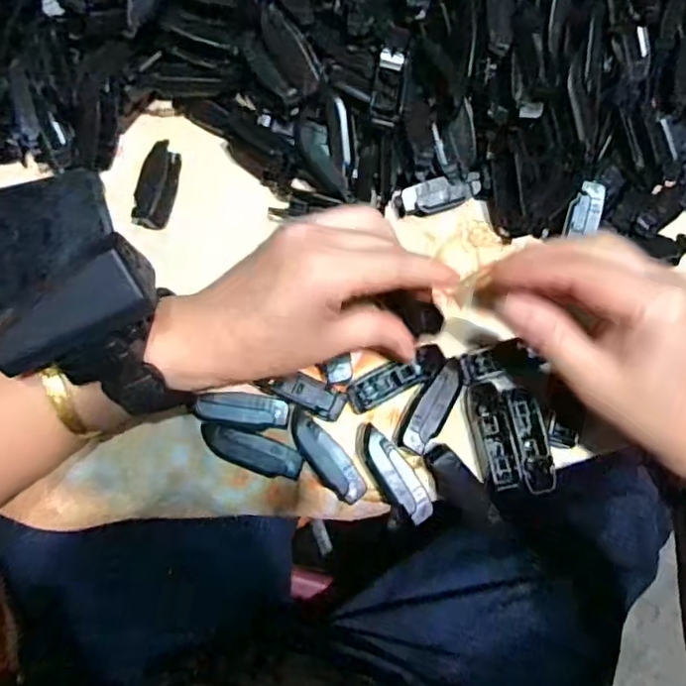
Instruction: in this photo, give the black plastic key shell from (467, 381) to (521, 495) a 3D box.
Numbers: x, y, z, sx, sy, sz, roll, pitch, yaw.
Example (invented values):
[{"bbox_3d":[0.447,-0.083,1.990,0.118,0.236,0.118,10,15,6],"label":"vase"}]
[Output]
[{"bbox_3d":[0.081,0.049,0.328,0.017,0.008,0.057,-11,78,-4],"label":"black plastic key shell"}]

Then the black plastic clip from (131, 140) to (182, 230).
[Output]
[{"bbox_3d":[-0.108,-0.091,0.354,0.019,0.020,0.047,11,78,1],"label":"black plastic clip"}]

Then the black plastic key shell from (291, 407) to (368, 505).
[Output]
[{"bbox_3d":[-0.010,0.059,0.318,0.018,0.008,0.055,-36,81,-9],"label":"black plastic key shell"}]

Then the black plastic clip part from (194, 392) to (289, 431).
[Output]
[{"bbox_3d":[-0.053,0.035,0.320,0.048,0.006,0.017,6,78,0],"label":"black plastic clip part"}]

